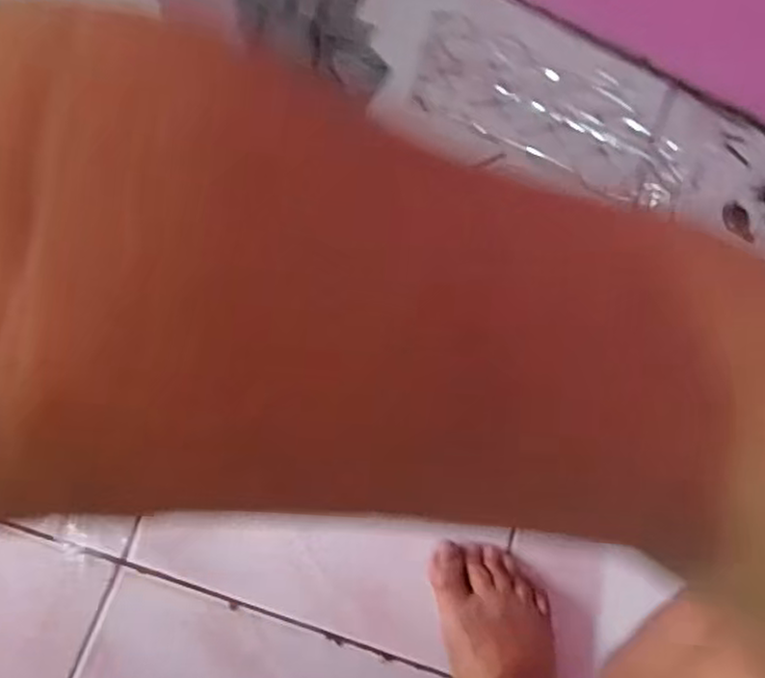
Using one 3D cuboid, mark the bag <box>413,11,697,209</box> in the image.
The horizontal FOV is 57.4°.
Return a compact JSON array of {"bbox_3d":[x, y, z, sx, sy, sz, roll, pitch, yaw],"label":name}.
[{"bbox_3d":[0.160,-0.202,0.620,0.267,0.034,0.108,18,82,-8],"label":"bag"}]

